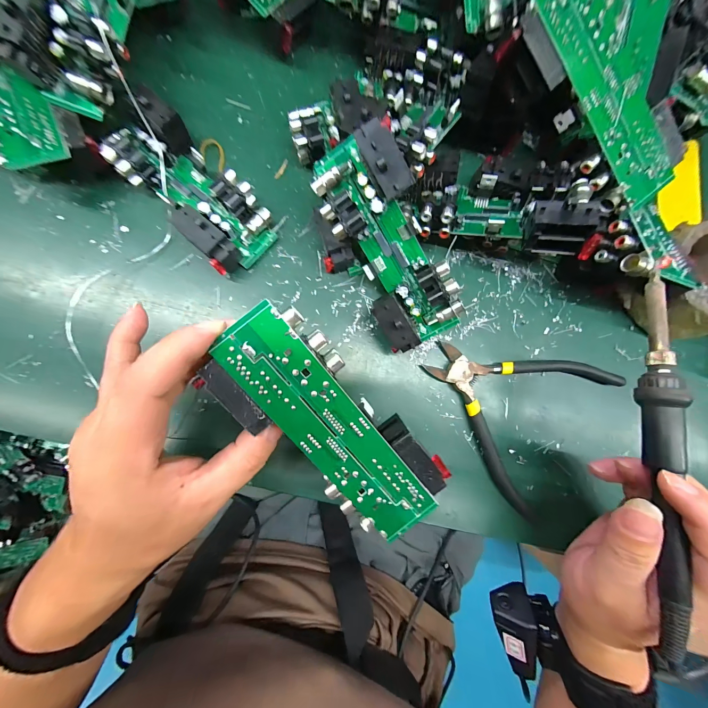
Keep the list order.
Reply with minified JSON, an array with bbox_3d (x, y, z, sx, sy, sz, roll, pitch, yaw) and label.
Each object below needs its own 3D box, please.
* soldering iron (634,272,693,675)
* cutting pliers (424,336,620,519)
[{"bbox_3d":[0.171,0.056,0.167,0.014,0.015,0.205,7,81,-4],"label":"soldering iron"},{"bbox_3d":[0.117,0.037,0.235,0.129,0.021,0.124,35,84,-1],"label":"cutting pliers"}]

